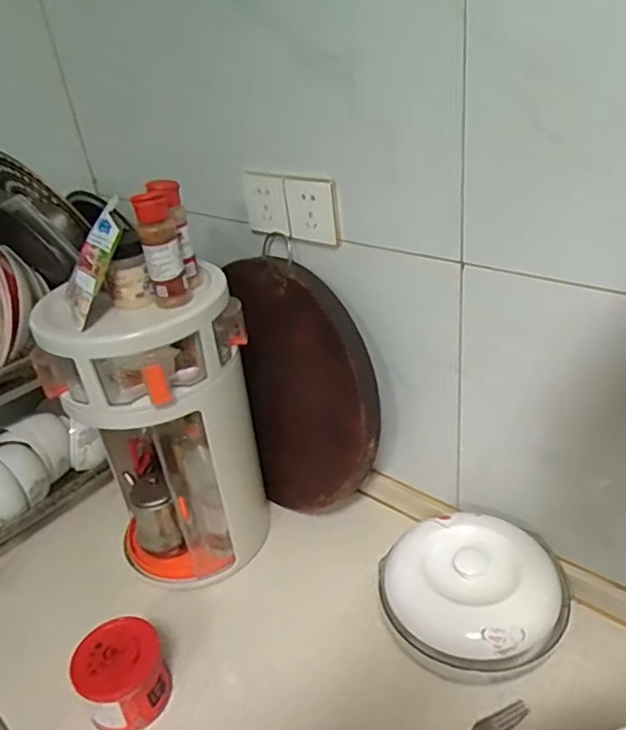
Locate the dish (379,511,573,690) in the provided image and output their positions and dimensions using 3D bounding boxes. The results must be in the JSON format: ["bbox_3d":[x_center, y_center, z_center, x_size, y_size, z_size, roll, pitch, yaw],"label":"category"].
[{"bbox_3d":[0.193,0.278,0.732,0.197,0.100,0.188,-6,31,3],"label":"dish"}]

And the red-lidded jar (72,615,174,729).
[{"bbox_3d":[-0.226,0.368,0.725,0.095,0.089,0.101,-6,31,3],"label":"red-lidded jar"}]

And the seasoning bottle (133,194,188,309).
[{"bbox_3d":[-0.174,-0.128,0.701,0.040,0.132,0.036,-13,32,-9],"label":"seasoning bottle"}]

